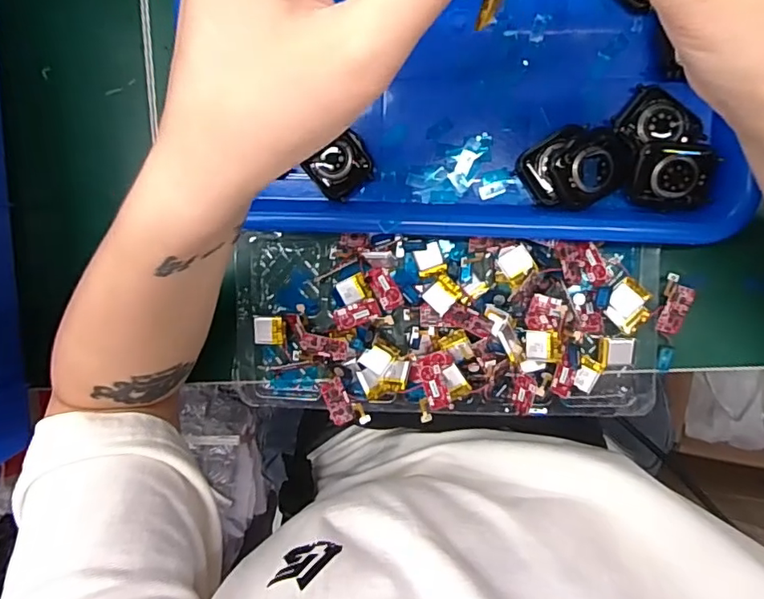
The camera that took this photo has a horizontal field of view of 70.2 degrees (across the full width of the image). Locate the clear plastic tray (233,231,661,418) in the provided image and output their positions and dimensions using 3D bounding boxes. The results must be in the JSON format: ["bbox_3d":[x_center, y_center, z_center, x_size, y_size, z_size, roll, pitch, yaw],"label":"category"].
[{"bbox_3d":[0.035,0.018,0.342,0.260,0.029,0.111,2,94,6],"label":"clear plastic tray"}]

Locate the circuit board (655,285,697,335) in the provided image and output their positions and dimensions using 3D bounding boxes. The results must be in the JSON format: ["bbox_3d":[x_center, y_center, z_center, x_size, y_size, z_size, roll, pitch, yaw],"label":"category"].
[{"bbox_3d":[0.180,0.007,0.332,0.017,0.005,0.030,23,105,-5],"label":"circuit board"}]

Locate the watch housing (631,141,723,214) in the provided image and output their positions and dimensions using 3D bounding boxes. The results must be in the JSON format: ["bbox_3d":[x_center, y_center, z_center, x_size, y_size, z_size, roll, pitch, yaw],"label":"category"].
[{"bbox_3d":[0.163,-0.068,0.301,0.042,0.006,0.035,8,94,5],"label":"watch housing"}]

